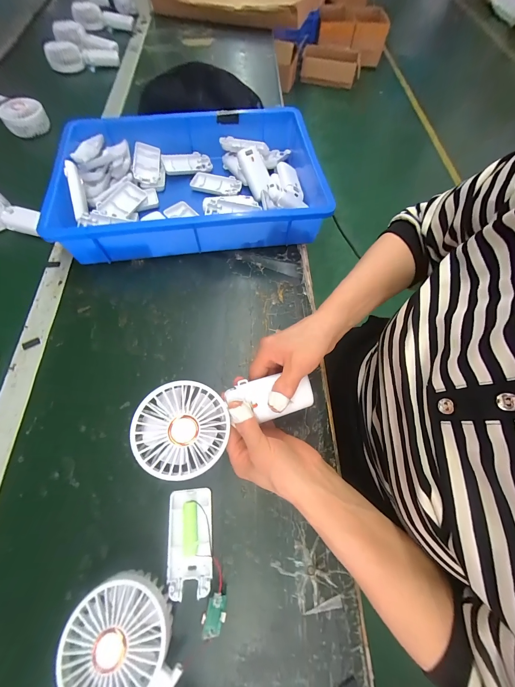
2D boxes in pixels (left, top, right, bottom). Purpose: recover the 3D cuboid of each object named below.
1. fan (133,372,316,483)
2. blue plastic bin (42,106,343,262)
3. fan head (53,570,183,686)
[{"bbox_3d":[-0.031,0.071,0.263,0.173,0.039,0.083,-12,86,-22],"label":"fan"},{"bbox_3d":[-0.112,-0.285,0.456,0.436,0.078,0.284,-6,67,-5],"label":"blue plastic bin"},{"bbox_3d":[-0.120,0.264,0.234,0.090,0.045,0.096,-11,67,-7],"label":"fan head"}]

